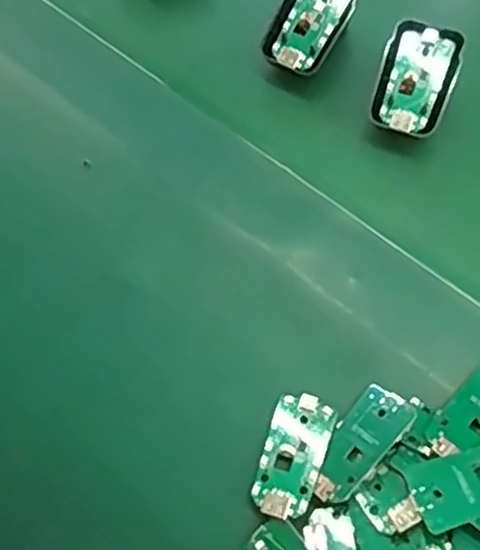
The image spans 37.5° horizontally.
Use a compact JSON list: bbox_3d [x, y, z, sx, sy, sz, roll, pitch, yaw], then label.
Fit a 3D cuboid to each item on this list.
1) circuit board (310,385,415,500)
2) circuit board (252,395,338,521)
[{"bbox_3d":[0.060,0.086,0.360,0.028,0.005,0.063,37,81,33],"label":"circuit board"},{"bbox_3d":[0.028,0.093,0.365,0.031,0.005,0.064,14,63,15],"label":"circuit board"}]

